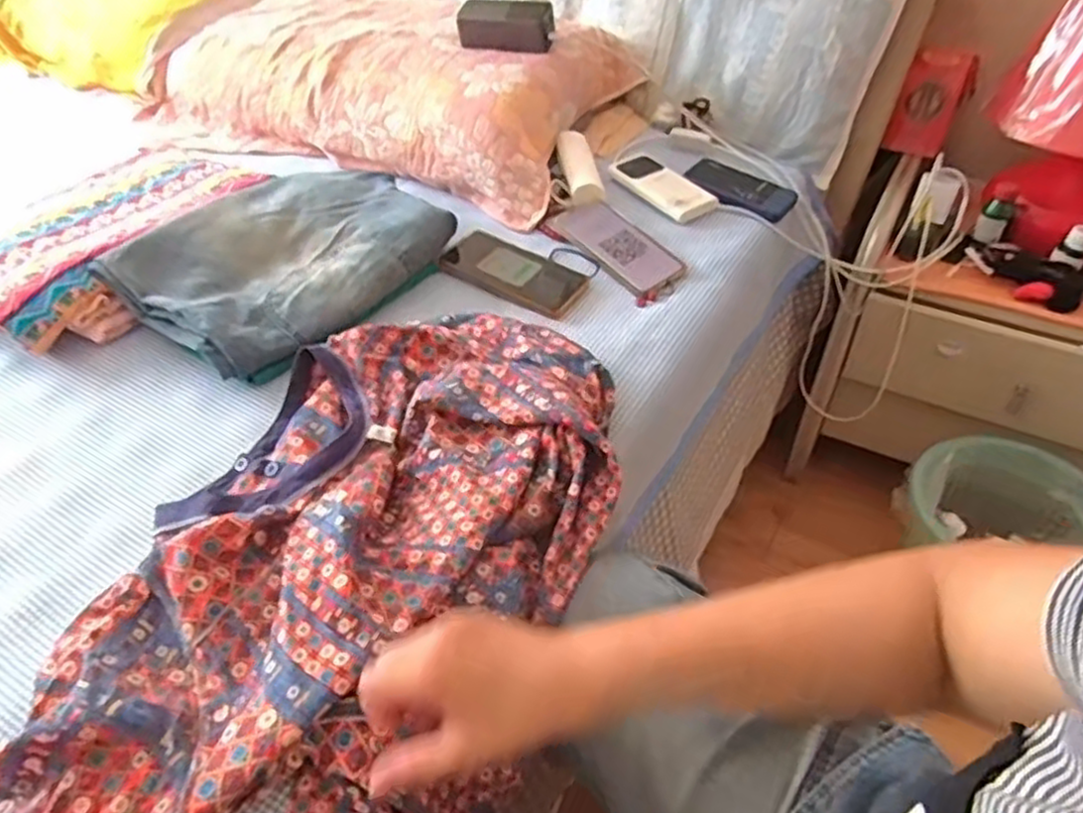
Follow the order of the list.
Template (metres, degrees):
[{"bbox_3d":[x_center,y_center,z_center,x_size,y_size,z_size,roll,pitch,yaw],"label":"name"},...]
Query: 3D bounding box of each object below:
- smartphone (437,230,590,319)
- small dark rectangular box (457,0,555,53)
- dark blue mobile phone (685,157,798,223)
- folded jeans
[{"bbox_3d":[-0.034,-0.158,0.837,0.168,0.012,0.086,27,54,16],"label":"smartphone"},{"bbox_3d":[-0.051,-0.531,0.992,0.133,0.045,0.058,10,46,11],"label":"small dark rectangular box"},{"bbox_3d":[0.262,-0.288,0.950,0.142,0.009,0.079,26,57,16],"label":"dark blue mobile phone"},{"bbox_3d":[-0.275,-0.170,0.799,0.235,0.058,0.328,31,53,28],"label":"folded jeans"}]

